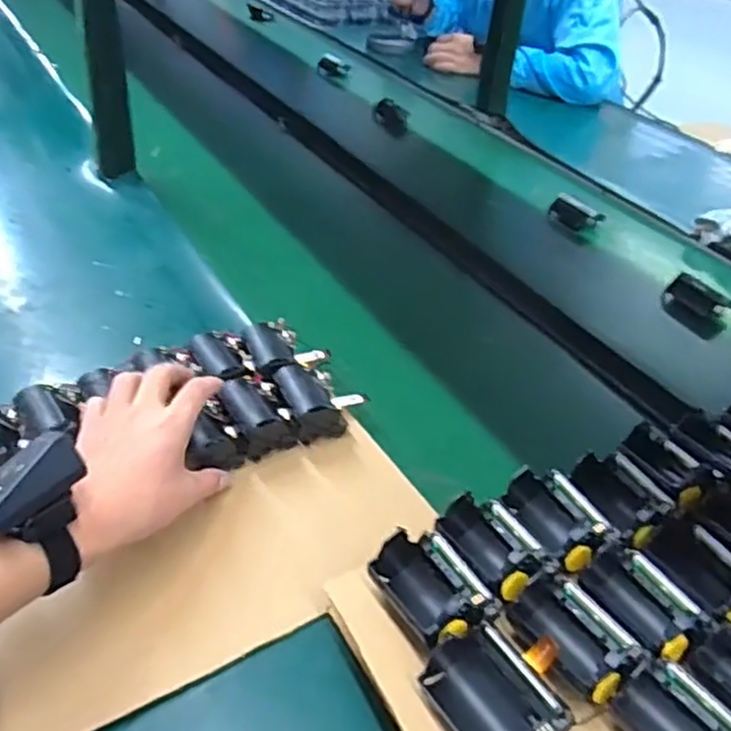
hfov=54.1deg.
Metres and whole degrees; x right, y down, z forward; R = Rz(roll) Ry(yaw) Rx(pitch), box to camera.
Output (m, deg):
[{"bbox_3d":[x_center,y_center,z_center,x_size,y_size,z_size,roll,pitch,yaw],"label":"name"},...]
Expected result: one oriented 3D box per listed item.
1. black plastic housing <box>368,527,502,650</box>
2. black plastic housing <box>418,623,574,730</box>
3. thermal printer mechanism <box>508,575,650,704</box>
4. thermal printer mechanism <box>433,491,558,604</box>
[{"bbox_3d":[0.039,0.137,0.444,0.057,0.038,0.075,-20,46,-28],"label":"black plastic housing"},{"bbox_3d":[0.069,0.180,0.394,0.052,0.036,0.075,-20,46,-28],"label":"black plastic housing"},{"bbox_3d":[0.124,0.157,0.425,0.053,0.037,0.081,-18,45,-26],"label":"thermal printer mechanism"},{"bbox_3d":[0.084,0.114,0.471,0.060,0.035,0.081,-20,46,-28],"label":"thermal printer mechanism"}]

